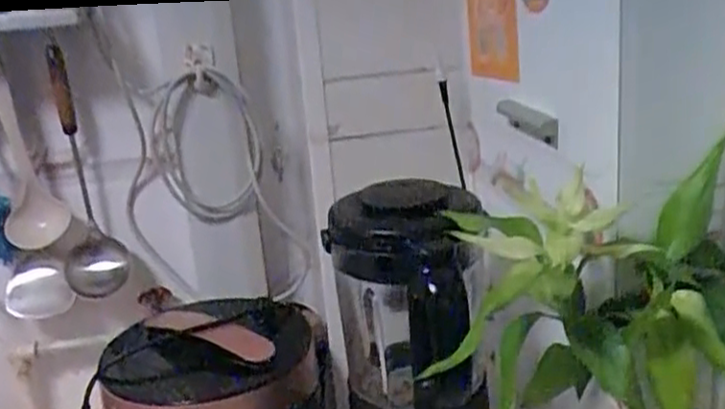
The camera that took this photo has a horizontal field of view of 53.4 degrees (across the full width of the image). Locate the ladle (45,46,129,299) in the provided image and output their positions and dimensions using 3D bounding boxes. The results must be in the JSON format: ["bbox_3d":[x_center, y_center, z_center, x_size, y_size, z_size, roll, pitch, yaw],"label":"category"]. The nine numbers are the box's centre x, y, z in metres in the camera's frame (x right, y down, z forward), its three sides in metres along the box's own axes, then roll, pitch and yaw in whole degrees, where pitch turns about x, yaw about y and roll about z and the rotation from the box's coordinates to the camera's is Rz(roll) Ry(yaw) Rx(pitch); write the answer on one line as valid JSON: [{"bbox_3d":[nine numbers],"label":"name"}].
[{"bbox_3d":[-0.366,-0.035,0.936,0.082,0.313,0.083,-12,18,-21],"label":"ladle"}]

